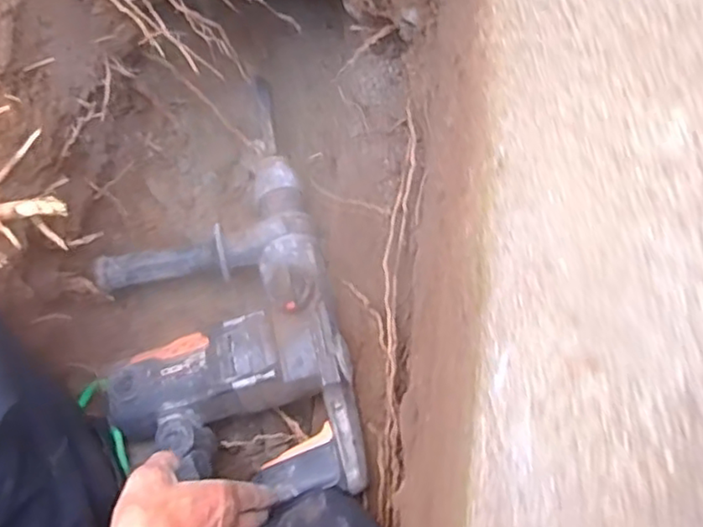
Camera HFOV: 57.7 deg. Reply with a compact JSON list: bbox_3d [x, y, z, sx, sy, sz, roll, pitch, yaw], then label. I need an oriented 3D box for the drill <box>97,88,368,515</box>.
[{"bbox_3d":[-0.140,0.018,0.664,0.226,0.115,0.439,-10,75,-4],"label":"drill"}]

